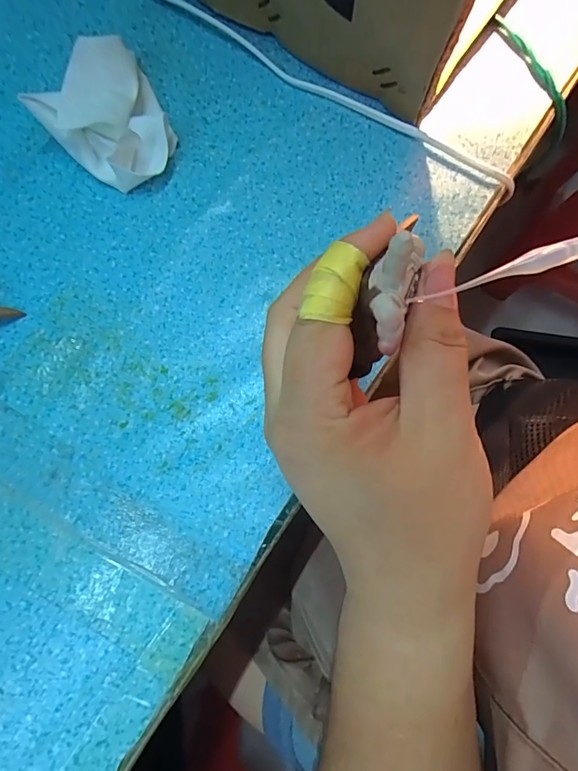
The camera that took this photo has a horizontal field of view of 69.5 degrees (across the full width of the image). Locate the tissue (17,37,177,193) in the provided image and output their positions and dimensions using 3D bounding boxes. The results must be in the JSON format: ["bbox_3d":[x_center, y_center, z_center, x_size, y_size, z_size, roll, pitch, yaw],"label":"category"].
[{"bbox_3d":[-0.101,-0.152,0.240,0.064,0.031,0.075,-38,81,-8],"label":"tissue"}]

